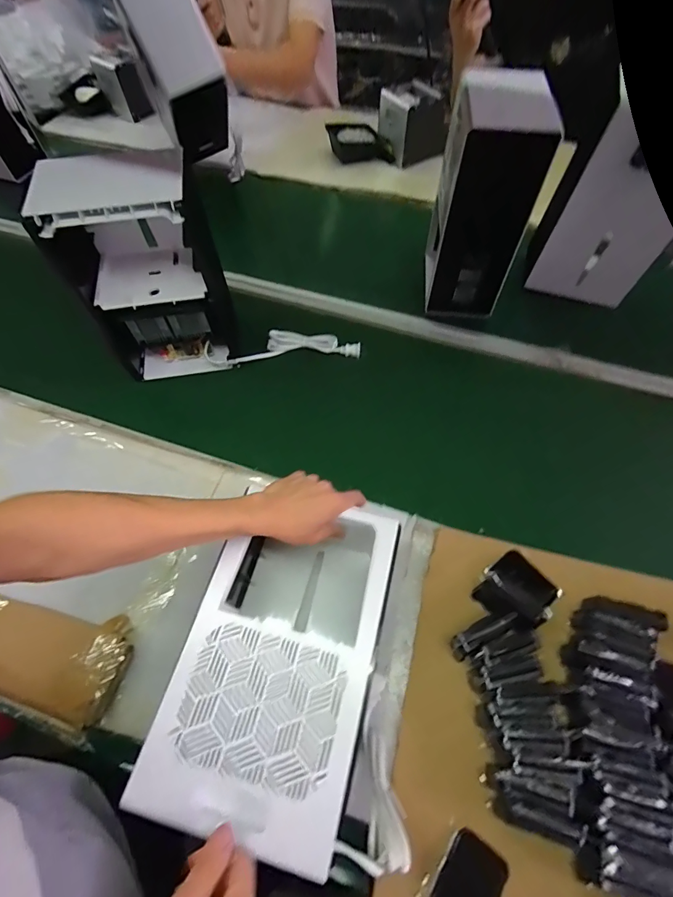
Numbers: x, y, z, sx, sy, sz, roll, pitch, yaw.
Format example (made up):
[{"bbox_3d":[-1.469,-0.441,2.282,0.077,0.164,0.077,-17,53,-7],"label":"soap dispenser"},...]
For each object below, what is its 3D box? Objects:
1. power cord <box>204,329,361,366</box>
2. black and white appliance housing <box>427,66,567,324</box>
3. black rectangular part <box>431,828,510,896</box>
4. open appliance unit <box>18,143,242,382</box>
[{"bbox_3d":[-0.110,-0.208,0.854,0.312,0.039,0.071,-5,62,-1],"label":"power cord"},{"bbox_3d":[0.271,-0.452,0.780,0.142,0.344,0.187,4,62,4],"label":"black and white appliance housing"},{"bbox_3d":[0.146,0.478,0.447,0.061,0.012,0.082,31,67,17],"label":"black rectangular part"},{"bbox_3d":[-0.317,-0.297,0.722,0.225,0.366,0.169,-7,62,-2],"label":"open appliance unit"}]

